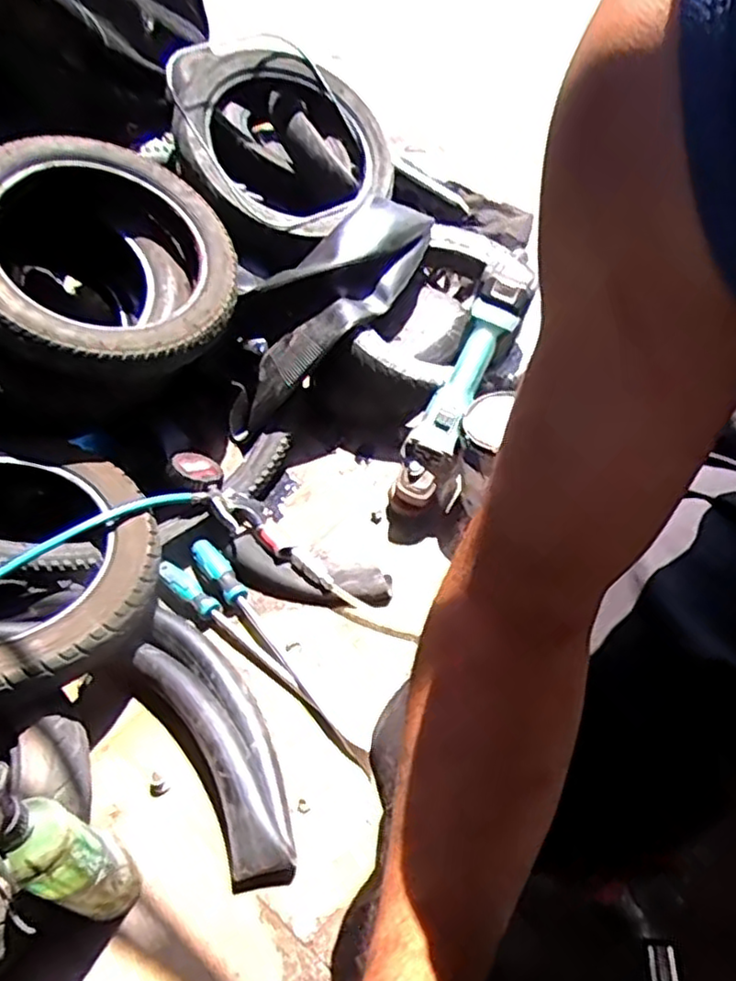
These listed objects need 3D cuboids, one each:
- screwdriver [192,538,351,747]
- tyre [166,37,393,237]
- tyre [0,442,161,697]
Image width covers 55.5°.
[{"bbox_3d":[-0.120,0.165,0.809,0.031,0.023,0.325,-32,55,-19],"label":"screwdriver"},{"bbox_3d":[-0.130,-0.551,1.086,0.362,0.076,0.352,18,64,-16],"label":"tyre"},{"bbox_3d":[-0.408,0.069,0.757,0.347,0.077,0.347,43,49,20],"label":"tyre"}]

